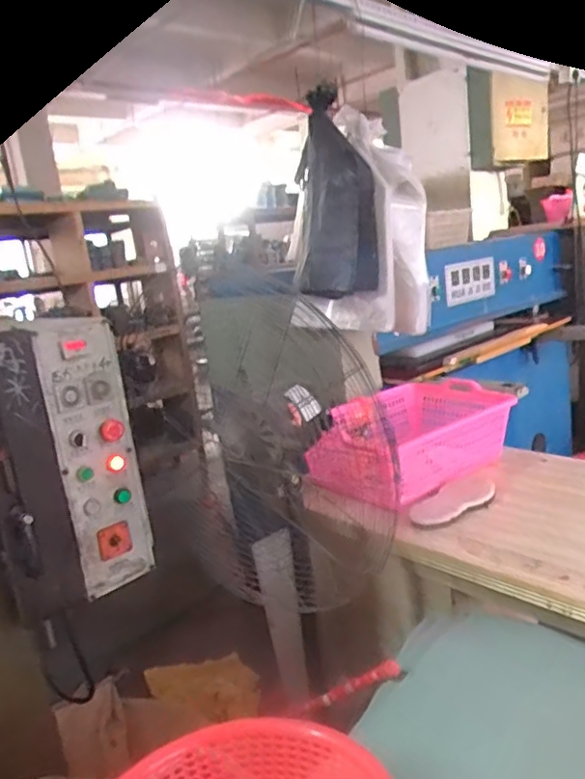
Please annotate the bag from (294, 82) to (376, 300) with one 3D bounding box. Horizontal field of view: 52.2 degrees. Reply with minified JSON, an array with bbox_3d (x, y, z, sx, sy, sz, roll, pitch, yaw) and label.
[{"bbox_3d":[0.107,-0.538,1.678,0.231,0.520,0.156,-6,13,7],"label":"bag"}]

